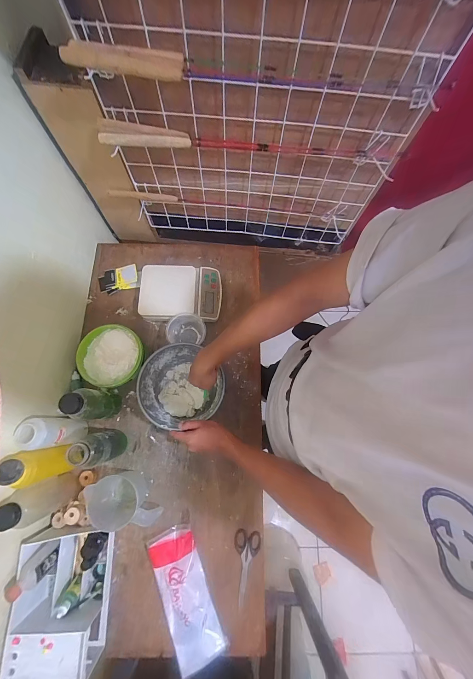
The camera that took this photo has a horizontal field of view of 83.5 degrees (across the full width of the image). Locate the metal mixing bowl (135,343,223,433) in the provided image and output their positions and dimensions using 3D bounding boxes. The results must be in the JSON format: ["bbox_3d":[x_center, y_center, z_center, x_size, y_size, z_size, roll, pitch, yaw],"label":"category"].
[{"bbox_3d":[-0.135,0.113,0.659,0.184,0.103,0.177,0,74,-1],"label":"metal mixing bowl"}]

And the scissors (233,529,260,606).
[{"bbox_3d":[0.020,0.511,0.599,0.059,0.011,0.136,7,74,1],"label":"scissors"}]

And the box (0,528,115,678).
[{"bbox_3d":[-0.350,0.527,0.535,0.146,0.095,0.231,0,74,-1],"label":"box"}]

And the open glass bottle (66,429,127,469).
[{"bbox_3d":[-0.295,0.232,0.579,0.058,0.186,0.067,-12,75,-5],"label":"open glass bottle"}]

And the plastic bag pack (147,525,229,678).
[{"bbox_3d":[-0.111,0.549,0.568,0.105,0.034,0.249,-23,76,-7],"label":"plastic bag pack"}]

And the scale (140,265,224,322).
[{"bbox_3d":[-0.153,-0.132,0.739,0.213,0.059,0.151,1,74,-1],"label":"scale"}]

